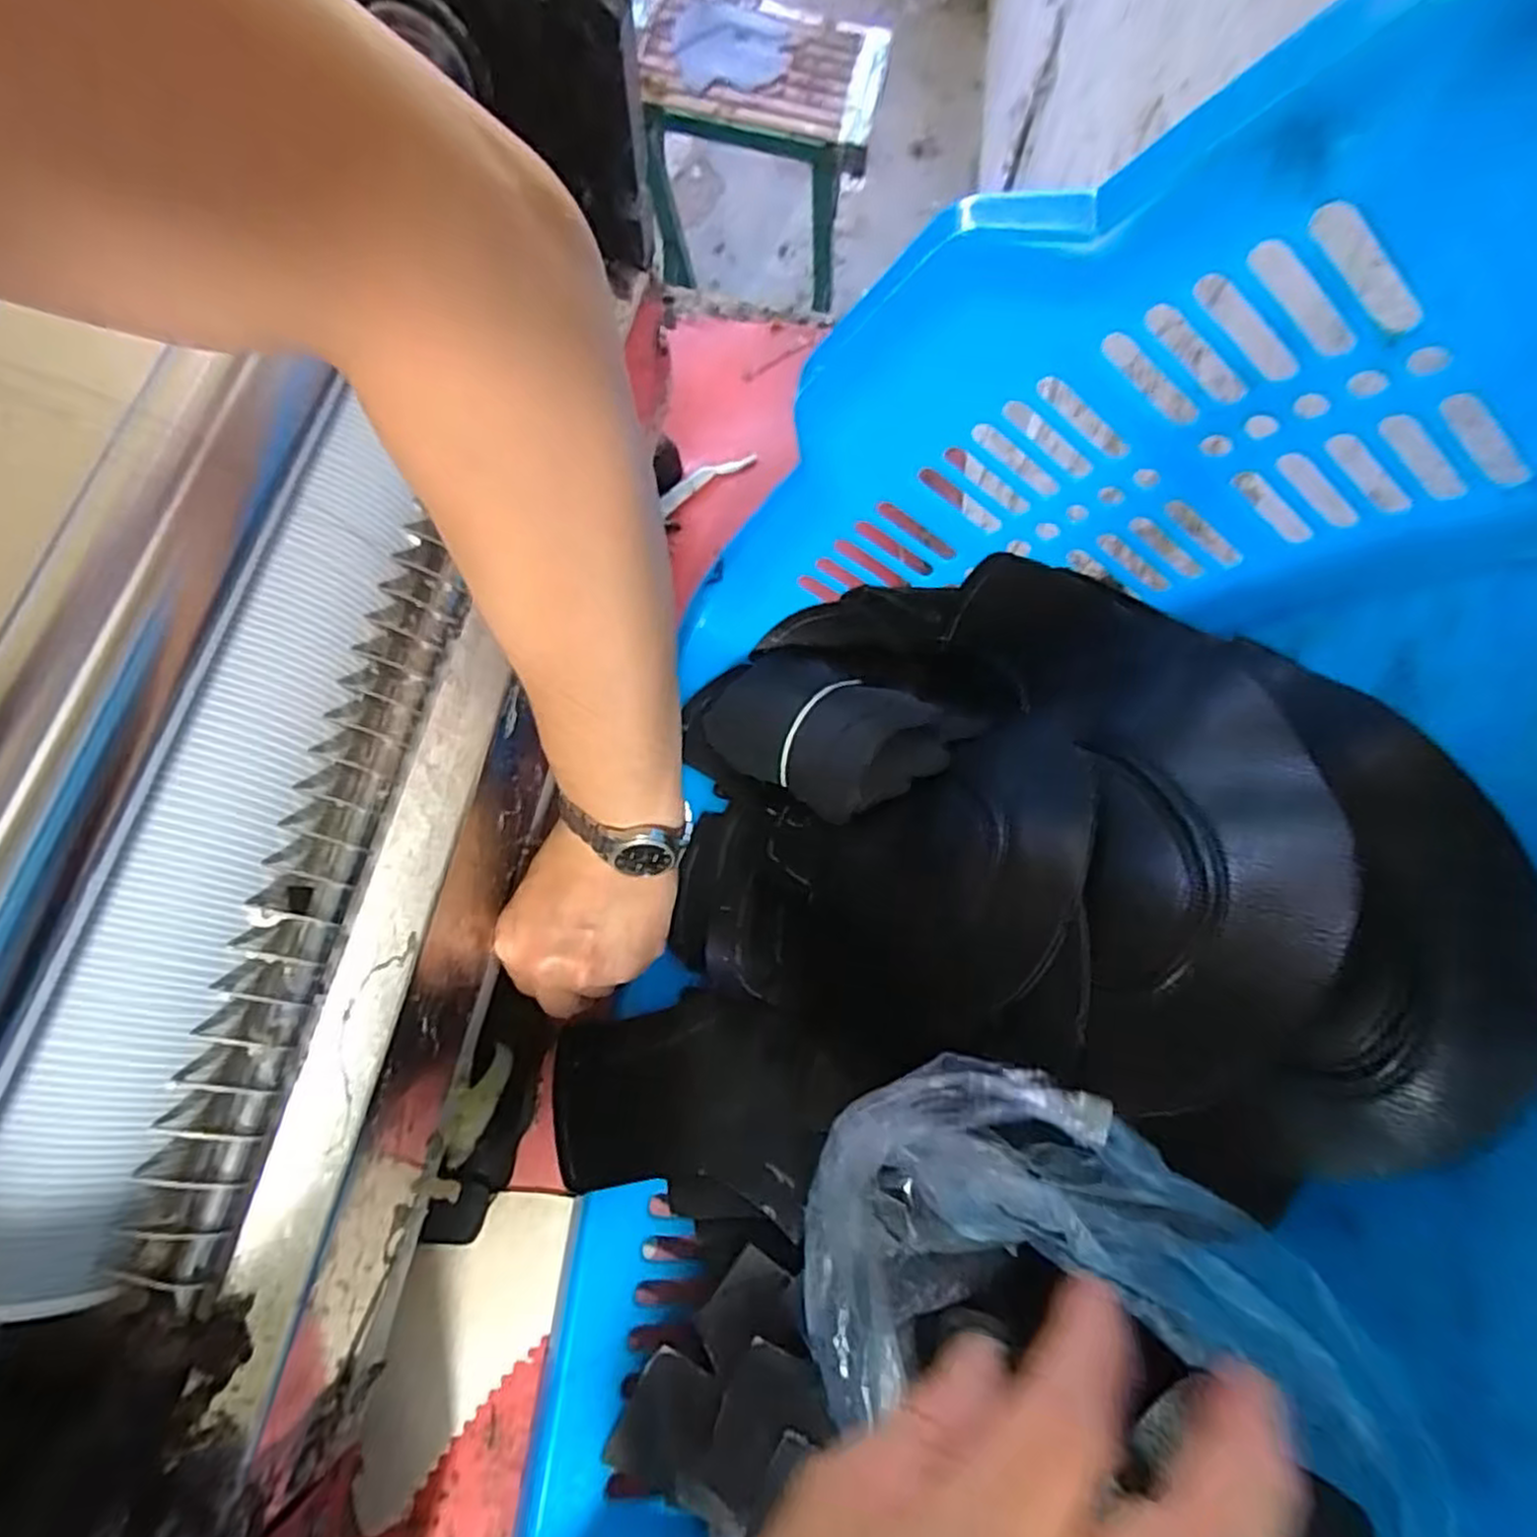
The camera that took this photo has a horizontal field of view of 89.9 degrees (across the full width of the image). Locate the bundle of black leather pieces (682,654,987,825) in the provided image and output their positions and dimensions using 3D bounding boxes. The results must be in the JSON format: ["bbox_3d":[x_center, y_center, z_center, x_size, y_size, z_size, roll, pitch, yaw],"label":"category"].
[{"bbox_3d":[0.022,-0.019,0.386,0.145,0.034,0.075,14,68,37],"label":"bundle of black leather pieces"}]

